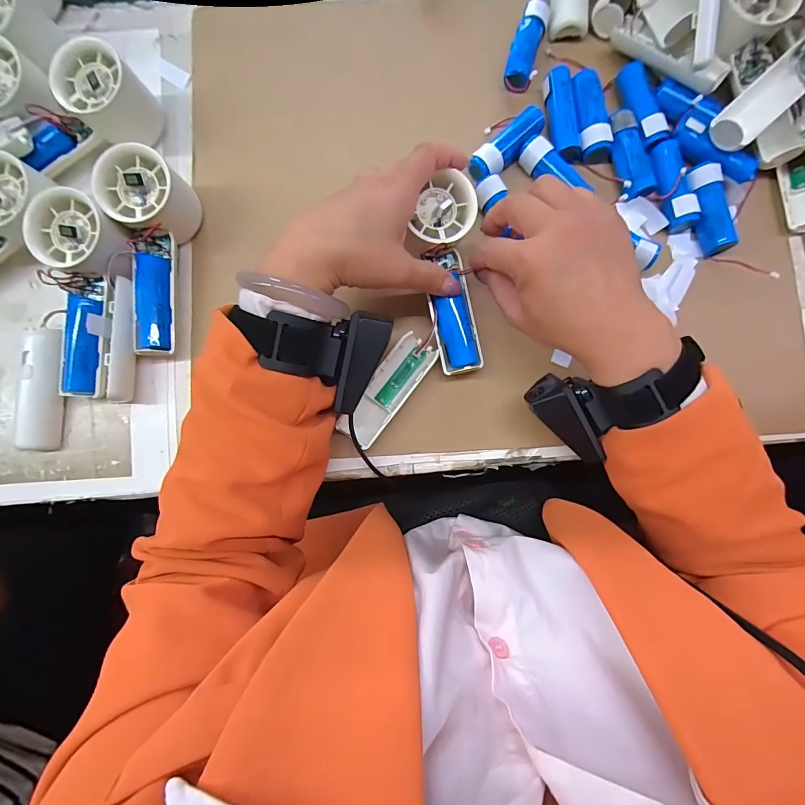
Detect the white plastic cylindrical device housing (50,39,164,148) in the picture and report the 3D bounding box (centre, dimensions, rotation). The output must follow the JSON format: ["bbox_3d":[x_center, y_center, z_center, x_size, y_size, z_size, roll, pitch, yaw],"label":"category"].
[{"bbox_3d":[-0.237,-0.245,0.327,0.050,0.059,0.051,0,84,-1],"label":"white plastic cylindrical device housing"}]

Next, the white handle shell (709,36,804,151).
[{"bbox_3d":[0.283,-0.236,0.311,0.093,0.038,0.033,-40,86,-5],"label":"white handle shell"}]

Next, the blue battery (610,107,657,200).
[{"bbox_3d":[0.191,-0.206,0.336,0.023,0.022,0.072,-15,84,-3],"label":"blue battery"}]

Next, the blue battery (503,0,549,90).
[{"bbox_3d":[0.107,-0.308,0.348,0.022,0.023,0.075,19,84,1],"label":"blue battery"}]

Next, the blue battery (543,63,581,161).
[{"bbox_3d":[0.135,-0.244,0.340,0.022,0.017,0.076,-7,84,-2],"label":"blue battery"}]

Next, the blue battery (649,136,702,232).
[{"bbox_3d":[0.225,-0.182,0.333,0.023,0.021,0.072,-12,84,-2],"label":"blue battery"}]

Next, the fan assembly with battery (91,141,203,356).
[{"bbox_3d":[-0.195,-0.114,0.319,0.055,0.050,0.149,1,95,1],"label":"fan assembly with battery"}]

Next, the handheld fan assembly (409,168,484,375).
[{"bbox_3d":[0.036,-0.095,0.305,0.045,0.031,0.143,-7,97,0],"label":"handheld fan assembly"}]

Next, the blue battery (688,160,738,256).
[{"bbox_3d":[0.253,-0.160,0.330,0.024,0.021,0.074,-7,84,-2],"label":"blue battery"}]

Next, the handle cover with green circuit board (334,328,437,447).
[{"bbox_3d":[-0.011,-0.009,0.319,0.032,0.020,0.094,38,84,3],"label":"handle cover with green circuit board"}]

